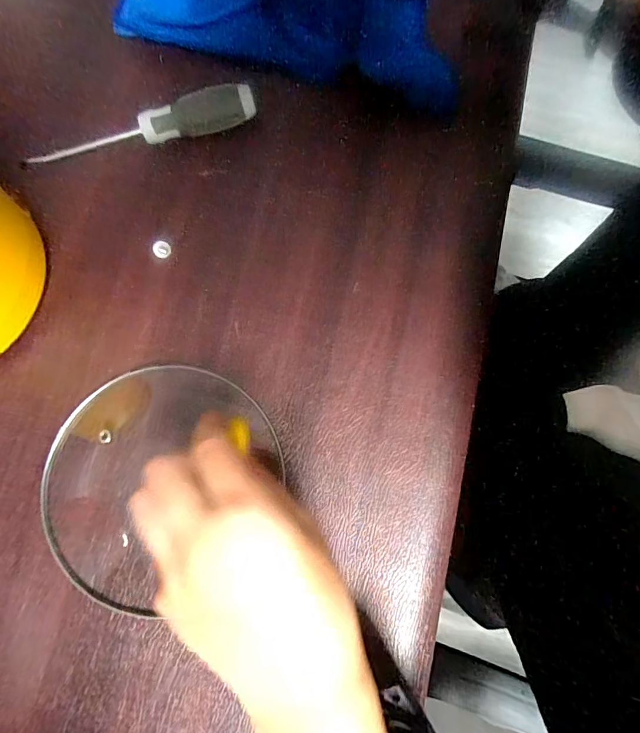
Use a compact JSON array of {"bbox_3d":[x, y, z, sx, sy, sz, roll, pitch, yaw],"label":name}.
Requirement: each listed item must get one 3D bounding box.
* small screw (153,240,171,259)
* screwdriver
[{"bbox_3d":[-0.117,-0.087,0.320,0.013,0.006,0.012,0,80,1],"label":"small screw"},{"bbox_3d":[-0.134,-0.179,0.324,0.173,0.023,0.022,-14,80,-2],"label":"screwdriver"}]

